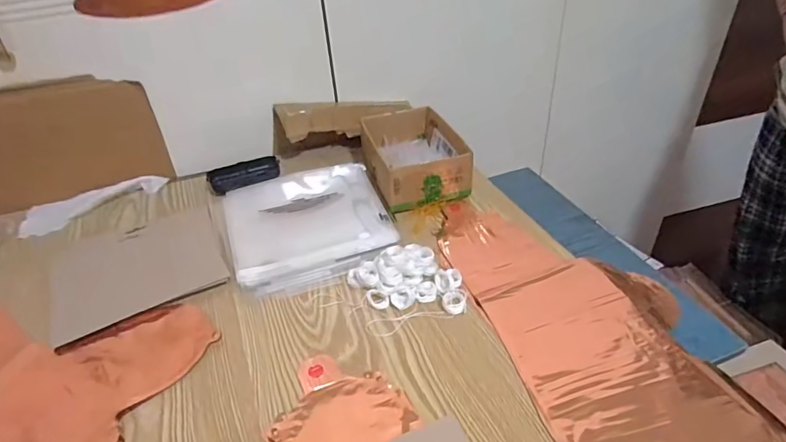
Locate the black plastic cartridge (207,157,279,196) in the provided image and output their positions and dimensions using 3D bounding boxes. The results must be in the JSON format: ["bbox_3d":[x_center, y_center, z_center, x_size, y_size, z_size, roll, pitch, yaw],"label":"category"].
[{"bbox_3d":[-0.234,-0.073,0.761,0.110,0.016,0.058,-15,39,-13],"label":"black plastic cartridge"}]

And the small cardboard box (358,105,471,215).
[{"bbox_3d":[0.027,-0.105,0.750,0.130,0.062,0.196,-12,38,-10],"label":"small cardboard box"}]

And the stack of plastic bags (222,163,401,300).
[{"bbox_3d":[-0.117,-0.005,0.666,0.208,0.017,0.253,-14,38,-12],"label":"stack of plastic bags"}]

